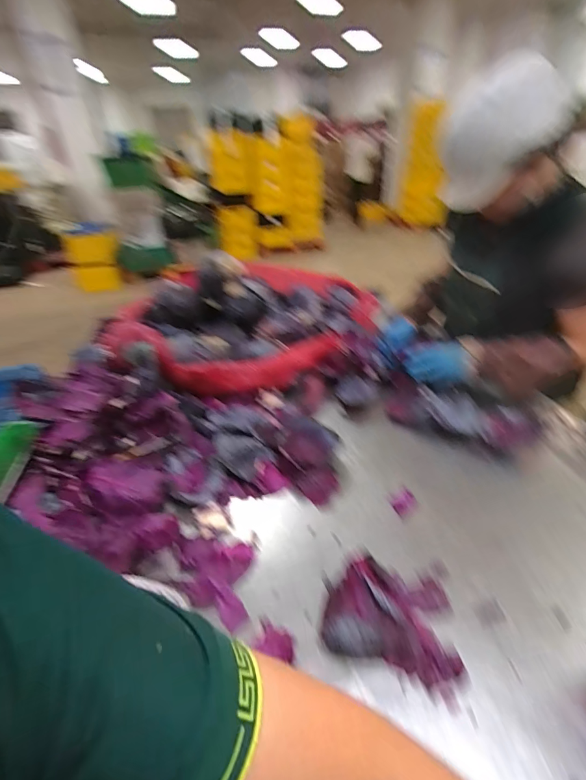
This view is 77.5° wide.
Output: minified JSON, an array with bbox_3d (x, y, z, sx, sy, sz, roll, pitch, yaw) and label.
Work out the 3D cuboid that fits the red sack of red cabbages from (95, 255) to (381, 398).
[{"bbox_3d":[-0.101,-0.229,1.033,0.427,0.227,0.690,22,42,32],"label":"red sack of red cabbages"}]

